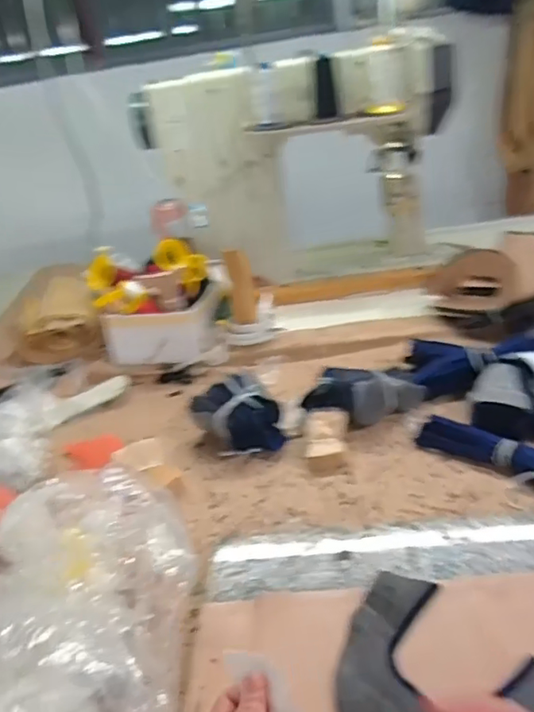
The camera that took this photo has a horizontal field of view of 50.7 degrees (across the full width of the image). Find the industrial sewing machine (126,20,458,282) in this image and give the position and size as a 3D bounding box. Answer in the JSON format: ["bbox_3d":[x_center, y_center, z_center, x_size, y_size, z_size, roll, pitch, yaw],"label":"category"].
[{"bbox_3d":[0.061,-0.360,1.102,0.586,0.393,0.149,-9,29,-2],"label":"industrial sewing machine"}]

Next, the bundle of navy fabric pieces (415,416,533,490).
[{"bbox_3d":[0.277,0.119,0.688,0.191,0.026,0.057,20,40,40],"label":"bundle of navy fabric pieces"}]

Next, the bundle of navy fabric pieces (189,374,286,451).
[{"bbox_3d":[-0.038,0.088,0.782,0.110,0.076,0.103,-20,31,-19],"label":"bundle of navy fabric pieces"}]

